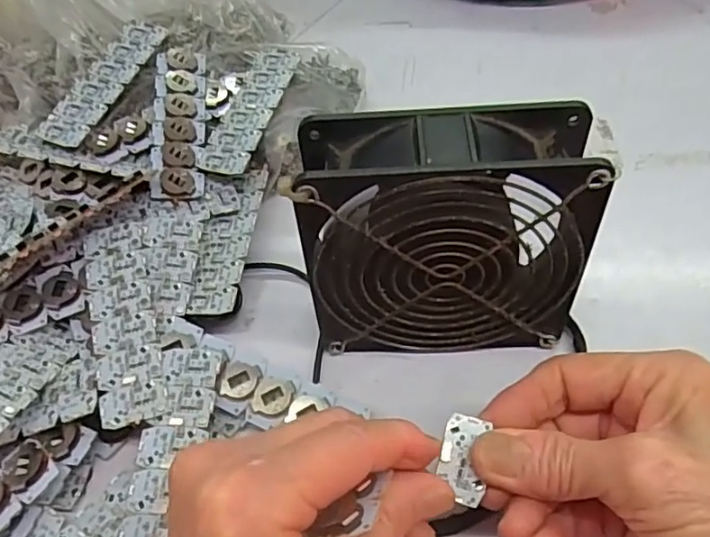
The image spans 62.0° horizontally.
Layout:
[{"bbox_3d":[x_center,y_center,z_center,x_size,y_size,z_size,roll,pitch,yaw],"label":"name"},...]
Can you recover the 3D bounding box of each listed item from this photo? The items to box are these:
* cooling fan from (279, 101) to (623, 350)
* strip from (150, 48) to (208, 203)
[{"bbox_3d":[0.040,-0.010,0.266,0.116,0.120,0.041,-2,49,4],"label":"cooling fan"},{"bbox_3d":[-0.106,-0.088,0.354,0.030,0.007,0.110,-7,65,0],"label":"strip"}]

